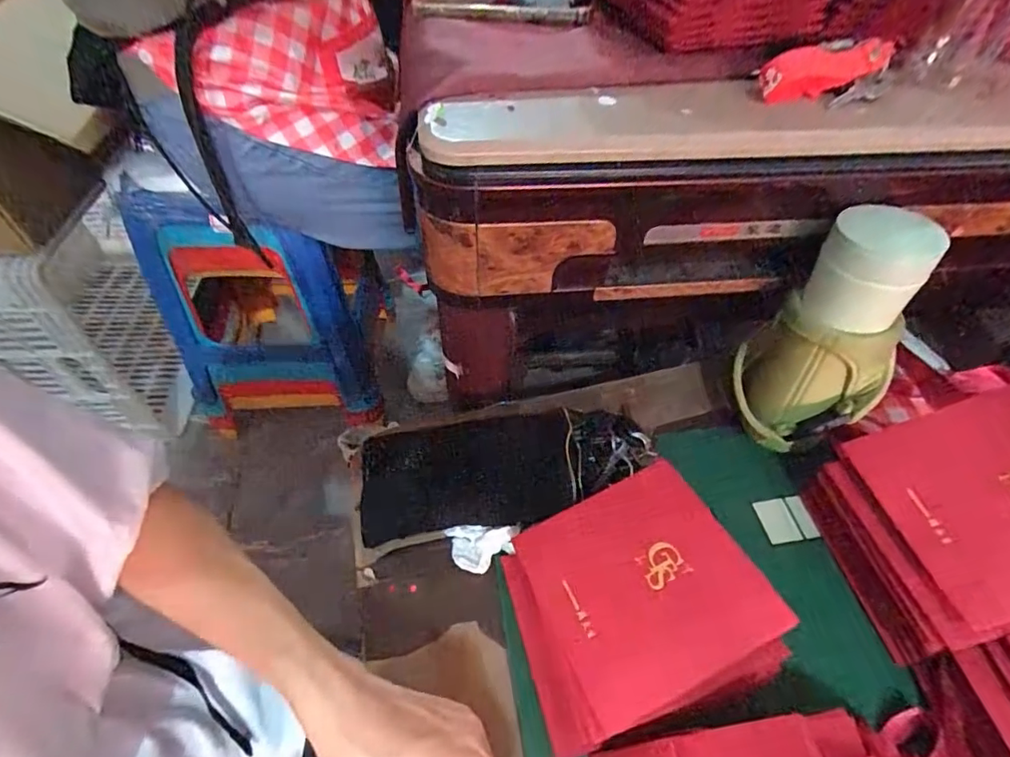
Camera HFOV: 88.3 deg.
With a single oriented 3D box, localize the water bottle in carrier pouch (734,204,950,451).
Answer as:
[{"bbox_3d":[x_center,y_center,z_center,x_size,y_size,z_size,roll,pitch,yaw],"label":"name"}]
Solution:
[{"bbox_3d":[0.258,-0.028,0.419,0.105,0.200,0.079,30,56,21],"label":"water bottle in carrier pouch"}]

